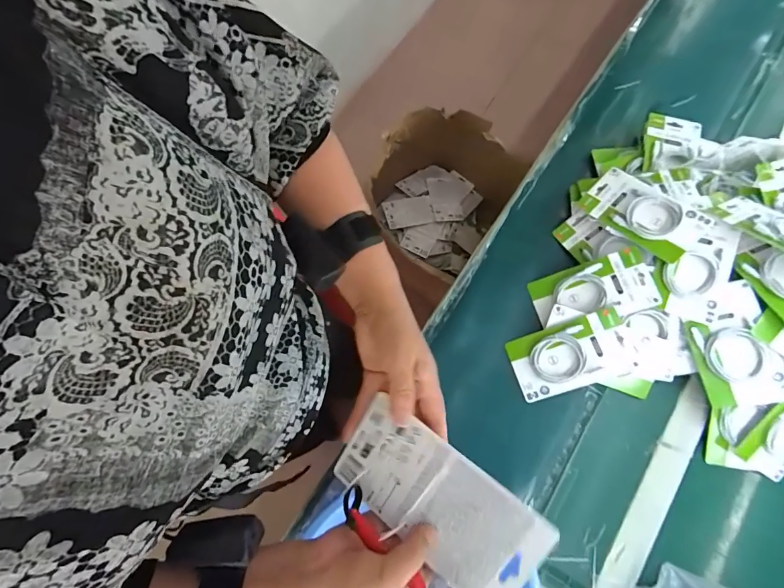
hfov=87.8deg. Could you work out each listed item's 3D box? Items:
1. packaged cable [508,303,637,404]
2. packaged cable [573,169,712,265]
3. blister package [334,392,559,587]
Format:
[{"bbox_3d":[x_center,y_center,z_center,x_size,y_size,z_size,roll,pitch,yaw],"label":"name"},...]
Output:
[{"bbox_3d":[0.289,0.098,0.655,0.184,0.024,0.103,-20,77,9],"label":"packaged cable"},{"bbox_3d":[0.416,-0.137,0.681,0.101,0.023,0.180,-45,64,1],"label":"packaged cable"},{"bbox_3d":[0.034,0.181,0.354,0.178,0.007,0.101,33,103,21],"label":"blister package"}]

